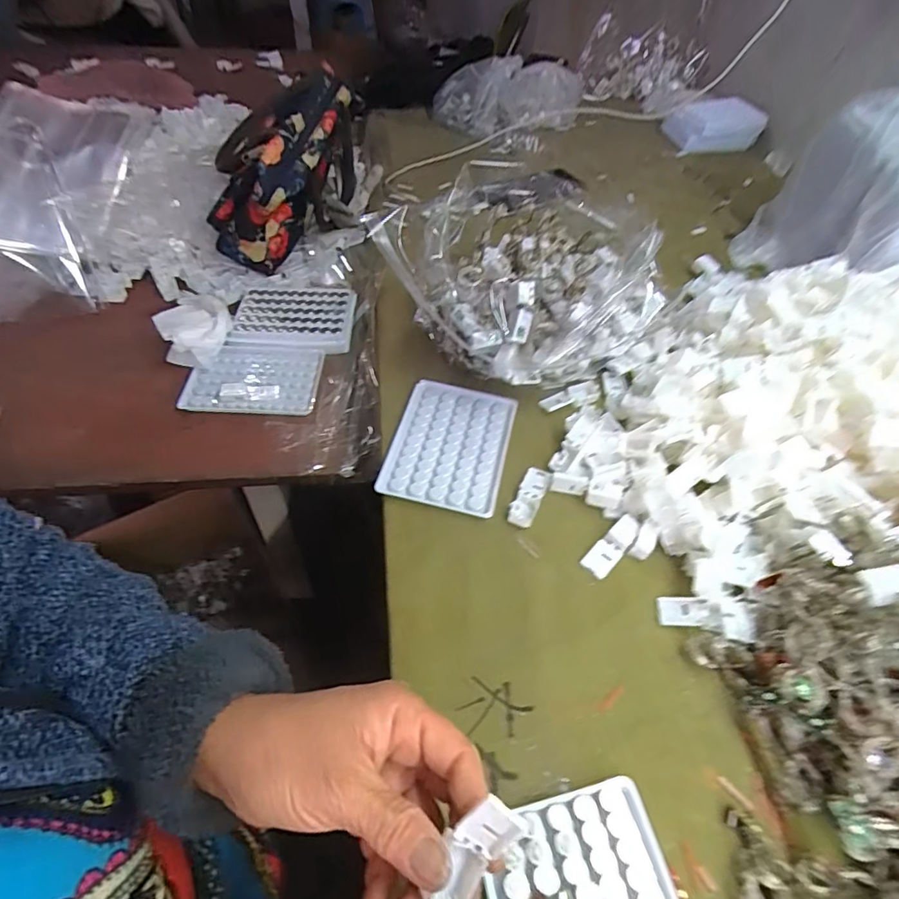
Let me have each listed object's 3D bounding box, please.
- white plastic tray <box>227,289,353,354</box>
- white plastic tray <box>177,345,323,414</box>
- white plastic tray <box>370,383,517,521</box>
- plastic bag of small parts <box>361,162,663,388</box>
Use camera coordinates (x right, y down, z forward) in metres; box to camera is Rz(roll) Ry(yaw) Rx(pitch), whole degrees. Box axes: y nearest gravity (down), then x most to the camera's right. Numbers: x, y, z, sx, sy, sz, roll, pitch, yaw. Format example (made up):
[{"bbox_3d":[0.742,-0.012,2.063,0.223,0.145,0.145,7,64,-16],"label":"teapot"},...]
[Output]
[{"bbox_3d":[-0.172,-0.145,0.581,0.124,0.020,0.091,1,51,1],"label":"white plastic tray"},{"bbox_3d":[-0.201,-0.071,0.535,0.129,0.016,0.083,-1,51,-1],"label":"white plastic tray"},{"bbox_3d":[0.002,-0.006,0.444,0.094,0.010,0.127,10,51,8],"label":"white plastic tray"},{"bbox_3d":[0.065,-0.140,0.465,0.188,0.138,0.182,36,58,22],"label":"plastic bag of small parts"}]

